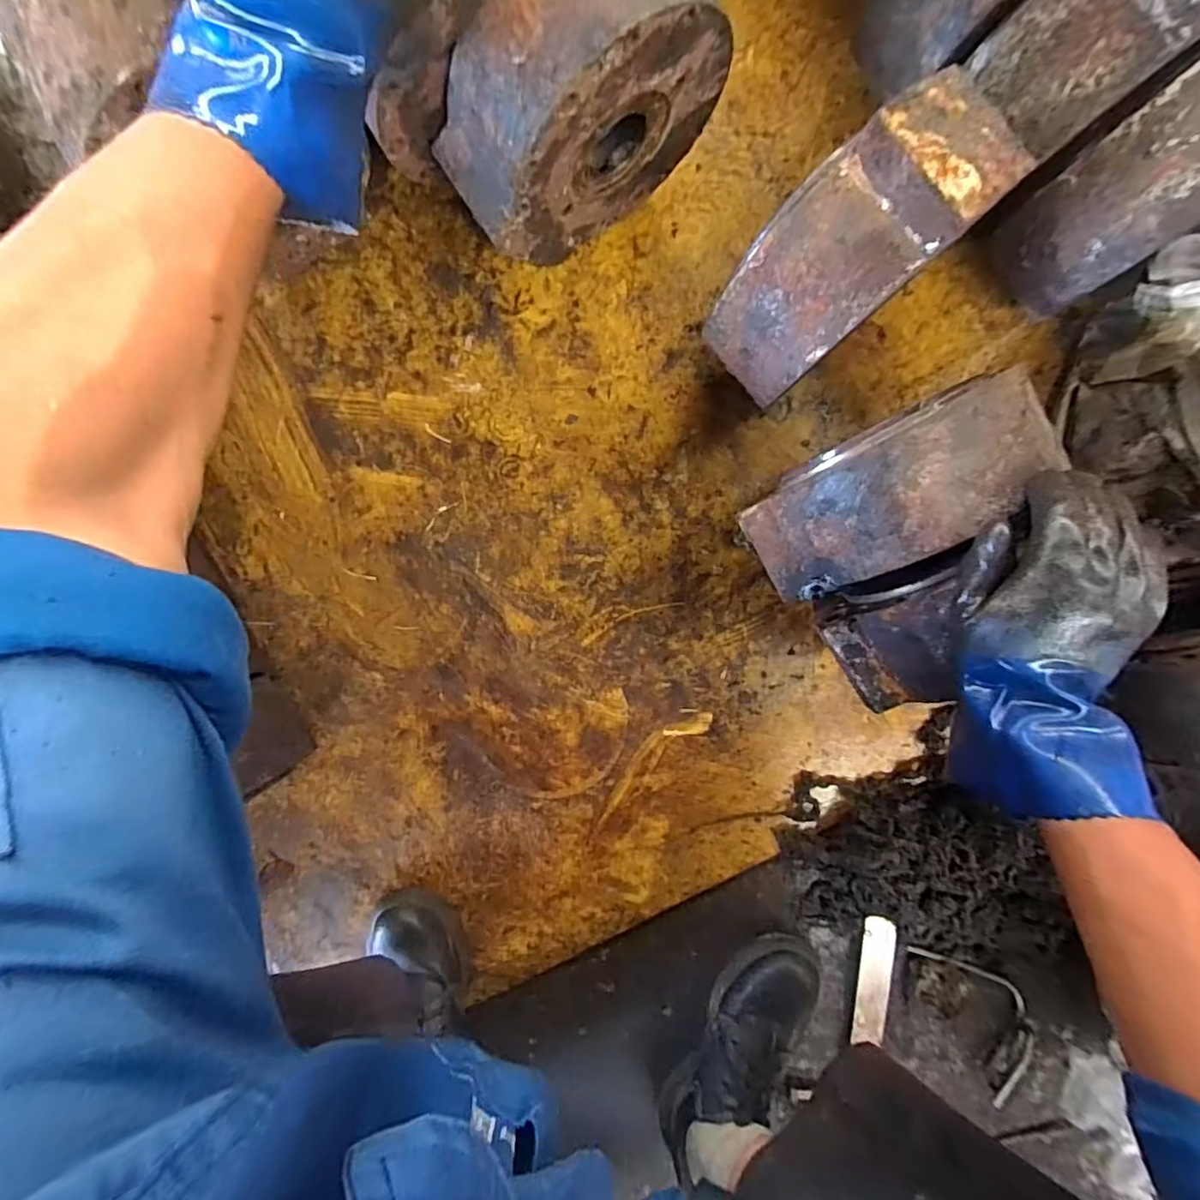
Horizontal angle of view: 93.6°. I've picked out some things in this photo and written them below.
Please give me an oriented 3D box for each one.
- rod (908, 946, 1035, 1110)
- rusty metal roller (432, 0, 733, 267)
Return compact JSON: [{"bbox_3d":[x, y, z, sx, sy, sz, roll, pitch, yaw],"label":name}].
[{"bbox_3d":[0.437,0.462,0.633,0.087,0.034,0.210,-29,93,4],"label":"rod"},{"bbox_3d":[-0.019,-0.414,0.485,0.234,0.232,0.093,-33,92,4],"label":"rusty metal roller"}]

